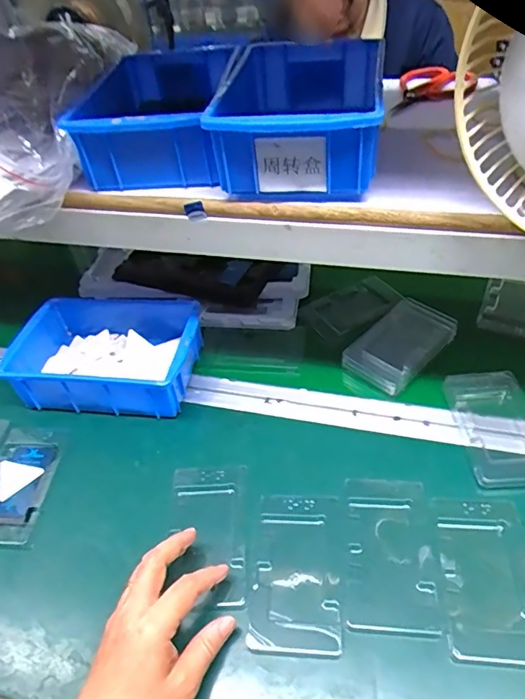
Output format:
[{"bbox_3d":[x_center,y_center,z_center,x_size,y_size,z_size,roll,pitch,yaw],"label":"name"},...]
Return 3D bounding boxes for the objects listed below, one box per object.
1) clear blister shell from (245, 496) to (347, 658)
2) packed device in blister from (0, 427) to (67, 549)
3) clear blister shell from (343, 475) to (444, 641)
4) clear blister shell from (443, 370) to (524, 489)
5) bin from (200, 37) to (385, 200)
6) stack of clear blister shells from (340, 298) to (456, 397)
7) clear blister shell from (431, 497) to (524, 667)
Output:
[{"bbox_3d":[0.029,0.186,0.425,0.075,0.010,0.125,0,48,6],"label":"clear blister shell"},{"bbox_3d":[-0.253,0.138,0.515,0.075,0.012,0.125,1,48,7],"label":"packed device in blister"},{"bbox_3d":[0.107,0.172,0.429,0.072,0.006,0.124,0,48,6],"label":"clear blister shell"},{"bbox_3d":[0.236,0.079,0.502,0.077,0.017,0.130,-4,47,3],"label":"clear blister shell"},{"bbox_3d":[0.033,-0.203,0.441,0.143,0.069,0.201,-3,44,3],"label":"bin"},{"bbox_3d":[0.160,-0.005,0.582,0.121,0.034,0.076,-34,51,-26],"label":"stack of clear blister shells"},{"bbox_3d":[0.183,0.182,0.408,0.071,0.008,0.126,1,48,8],"label":"clear blister shell"}]

